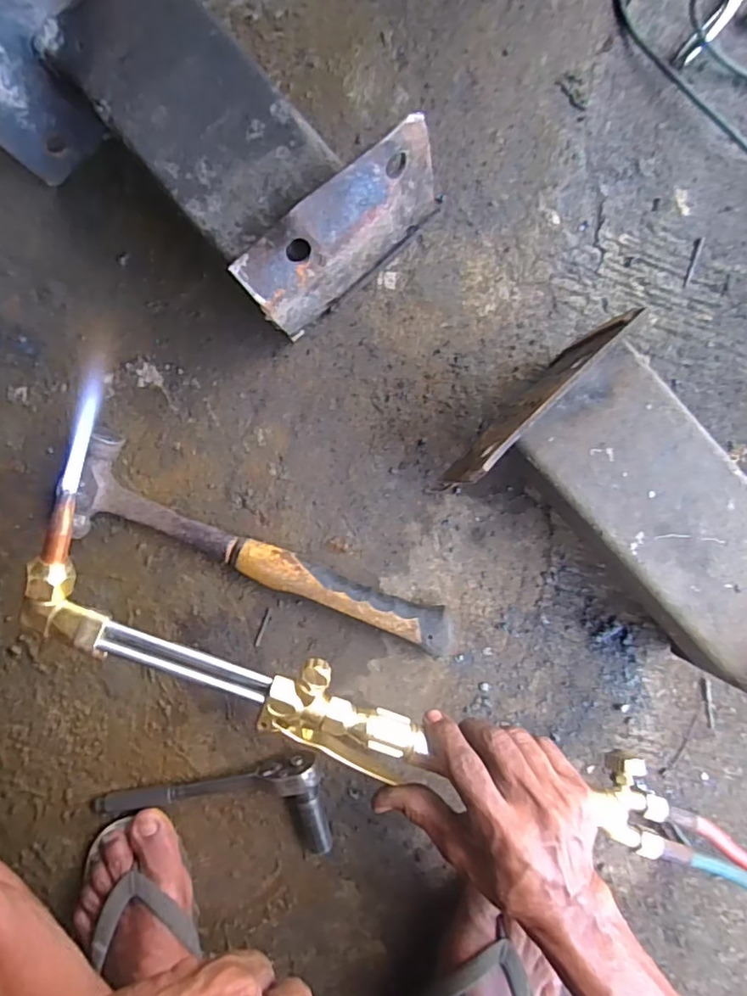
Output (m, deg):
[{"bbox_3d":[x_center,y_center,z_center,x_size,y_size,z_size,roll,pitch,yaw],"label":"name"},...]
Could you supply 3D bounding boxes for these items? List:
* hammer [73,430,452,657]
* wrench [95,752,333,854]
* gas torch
[{"bbox_3d":[-0.090,0.046,0.468,0.325,0.034,0.086,22,95,0],"label":"hammer"},{"bbox_3d":[-0.137,0.266,0.481,0.197,0.034,0.088,-8,94,2],"label":"wrench"},{"bbox_3d":[0.005,0.134,0.378,0.451,0.042,0.099,24,93,-8],"label":"gas torch"}]

